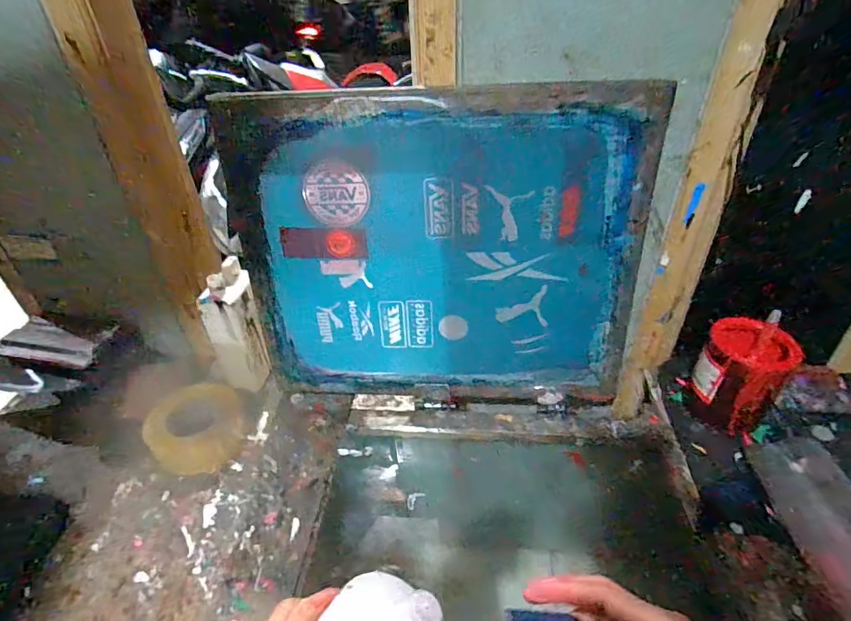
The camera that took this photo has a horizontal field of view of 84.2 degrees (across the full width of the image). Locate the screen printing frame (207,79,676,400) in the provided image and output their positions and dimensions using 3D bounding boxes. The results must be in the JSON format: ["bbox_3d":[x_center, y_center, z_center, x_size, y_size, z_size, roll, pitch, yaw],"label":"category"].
[{"bbox_3d":[0.029,-0.069,0.665,0.562,0.441,0.041,0,29,5],"label":"screen printing frame"}]

